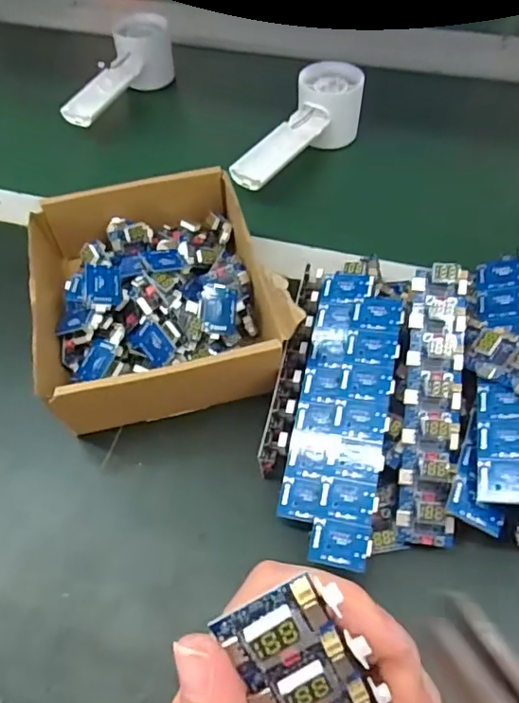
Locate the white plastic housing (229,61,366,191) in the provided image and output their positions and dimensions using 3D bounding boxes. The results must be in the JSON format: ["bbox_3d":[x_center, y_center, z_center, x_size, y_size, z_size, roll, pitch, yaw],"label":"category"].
[{"bbox_3d":[0.035,-0.185,0.493,0.052,0.063,0.152,31,61,20],"label":"white plastic housing"}]

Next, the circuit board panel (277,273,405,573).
[{"bbox_3d":[0.046,0.029,0.308,0.051,0.008,0.164,2,67,27],"label":"circuit board panel"}]

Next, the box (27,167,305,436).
[{"bbox_3d":[-0.067,-0.040,0.367,0.149,0.062,0.183,-12,56,-6],"label":"box"}]

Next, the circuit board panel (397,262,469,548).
[{"bbox_3d":[0.094,0.025,0.297,0.029,0.017,0.149,6,79,7],"label":"circuit board panel"}]

